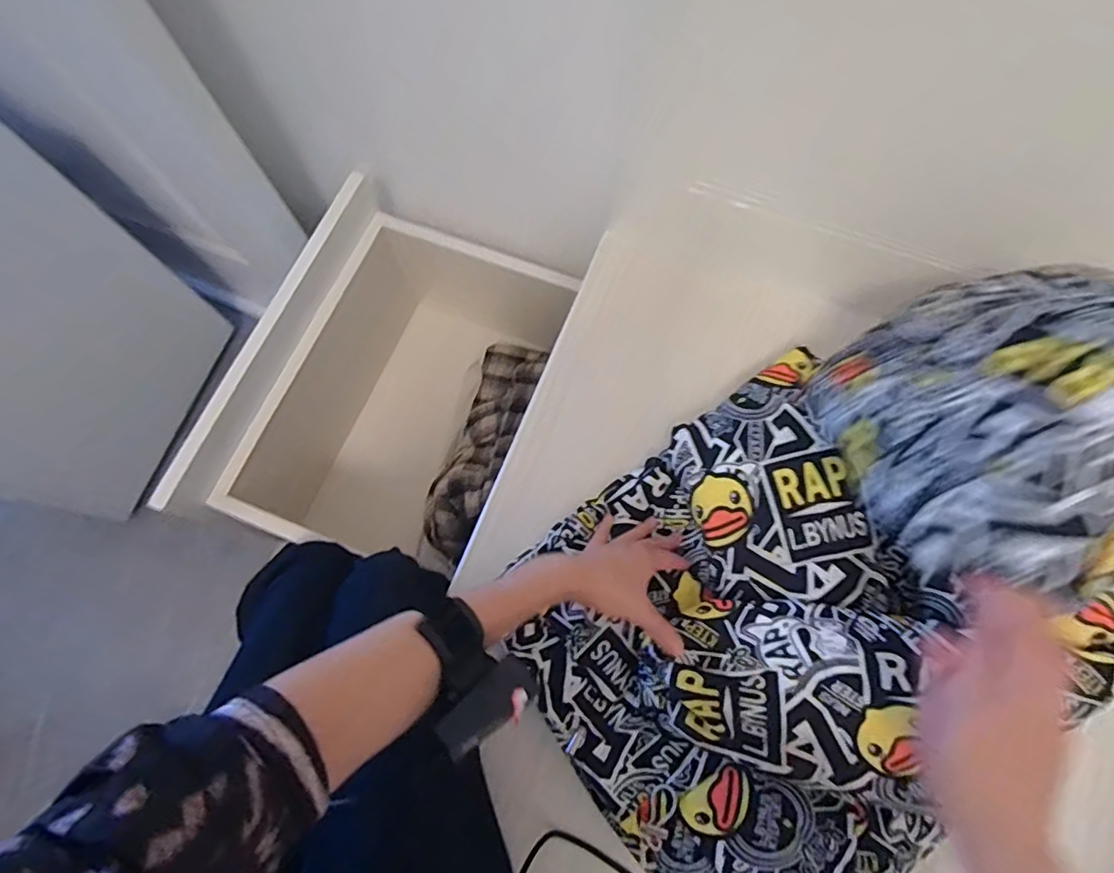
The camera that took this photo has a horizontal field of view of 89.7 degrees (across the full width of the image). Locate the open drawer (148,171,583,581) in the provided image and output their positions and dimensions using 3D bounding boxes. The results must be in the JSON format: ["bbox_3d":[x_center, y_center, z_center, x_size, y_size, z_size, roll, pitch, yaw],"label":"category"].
[{"bbox_3d":[-0.217,-0.043,0.804,0.294,0.304,0.449,20,71,7],"label":"open drawer"}]

